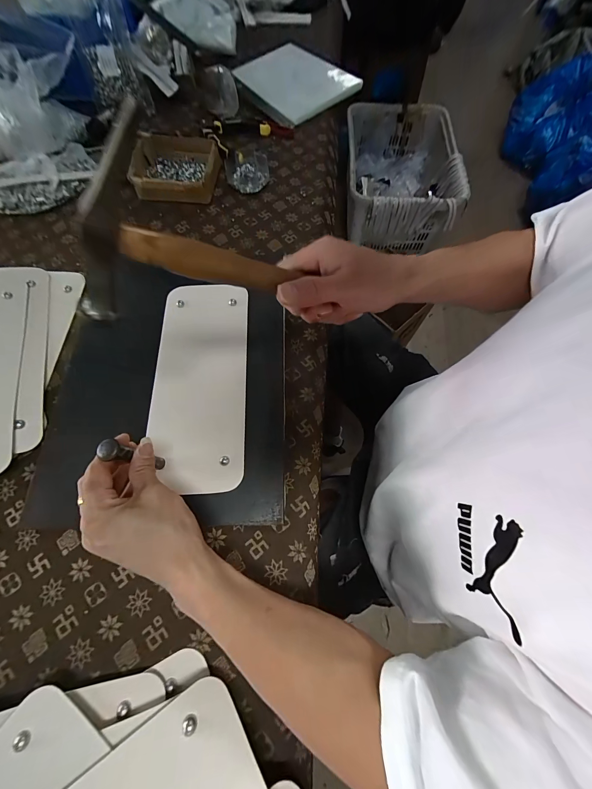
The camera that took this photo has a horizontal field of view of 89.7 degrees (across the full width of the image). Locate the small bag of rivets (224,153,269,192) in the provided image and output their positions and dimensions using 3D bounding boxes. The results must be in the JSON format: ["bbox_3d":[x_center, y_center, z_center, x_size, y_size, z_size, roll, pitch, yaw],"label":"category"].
[{"bbox_3d":[-0.090,-0.422,0.555,0.077,0.026,0.097,-6,68,-4],"label":"small bag of rivets"}]

